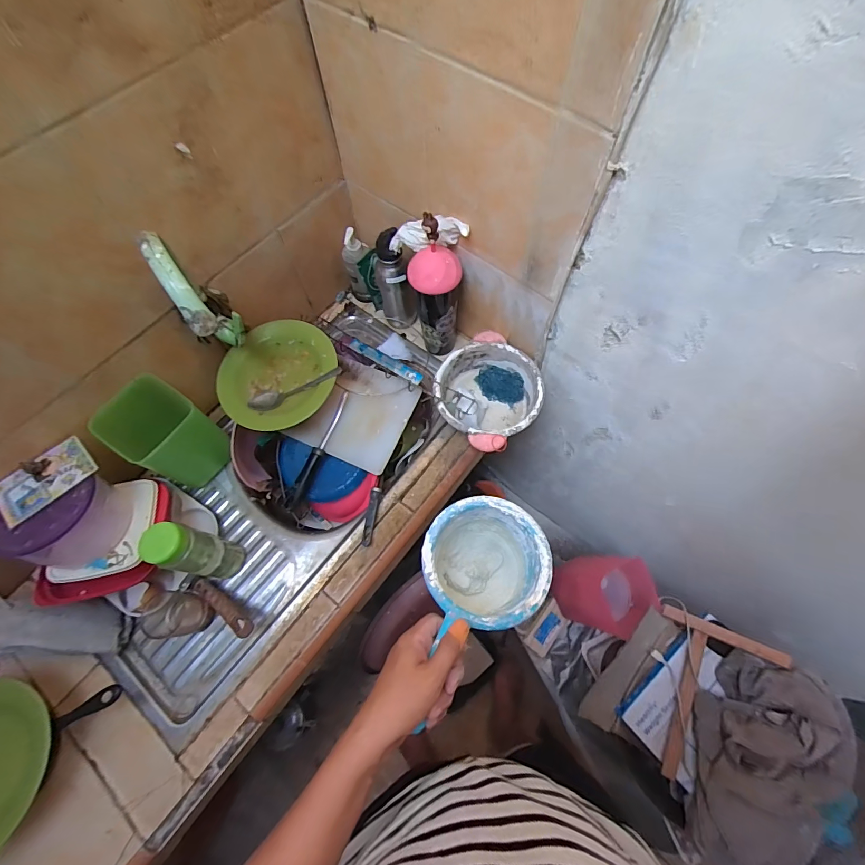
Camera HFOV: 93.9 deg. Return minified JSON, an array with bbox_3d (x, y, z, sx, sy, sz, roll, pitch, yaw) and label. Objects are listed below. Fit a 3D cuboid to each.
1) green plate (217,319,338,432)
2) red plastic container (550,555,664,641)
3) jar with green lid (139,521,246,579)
[{"bbox_3d":[-0.275,-0.107,0.716,0.205,0.035,0.197,-1,66,1],"label":"green plate"},{"bbox_3d":[0.365,0.344,0.862,0.166,0.156,0.147,-3,66,0],"label":"red plastic container"},{"bbox_3d":[-0.369,0.191,0.637,0.063,0.196,0.061,9,67,6],"label":"jar with green lid"}]

